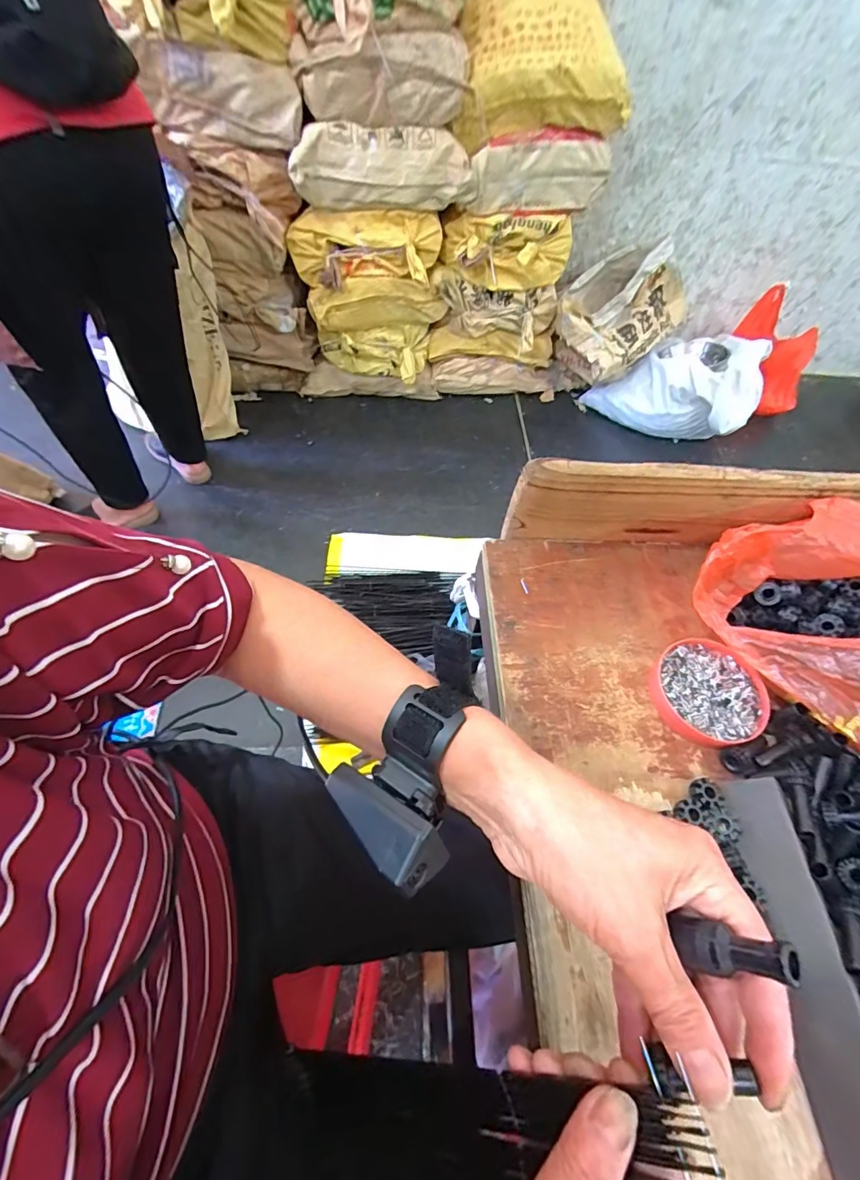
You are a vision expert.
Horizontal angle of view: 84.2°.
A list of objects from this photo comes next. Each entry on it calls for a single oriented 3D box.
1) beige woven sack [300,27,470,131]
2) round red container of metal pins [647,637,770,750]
[{"bbox_3d":[-0.104,-1.069,1.020,0.401,0.133,0.170,25,57,31],"label":"beige woven sack"},{"bbox_3d":[0.211,0.077,0.361,0.078,0.016,0.077,2,56,-3],"label":"round red container of metal pins"}]

